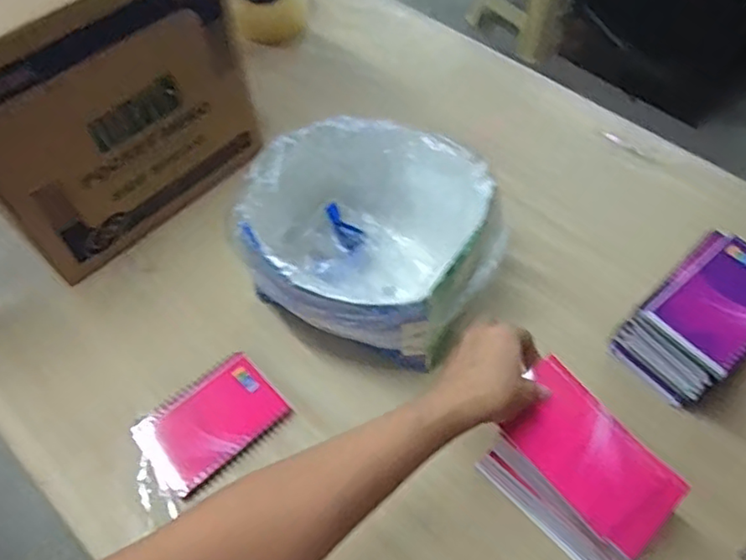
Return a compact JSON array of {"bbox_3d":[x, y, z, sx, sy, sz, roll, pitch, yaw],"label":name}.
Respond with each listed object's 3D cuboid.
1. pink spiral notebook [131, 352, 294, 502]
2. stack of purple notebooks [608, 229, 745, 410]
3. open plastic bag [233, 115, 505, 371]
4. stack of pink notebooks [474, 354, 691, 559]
[{"bbox_3d":[-0.159,0.140,0.595,0.131,0.017,0.092,-38,63,-22],"label":"pink spiral notebook"},{"bbox_3d":[0.324,0.041,0.590,0.137,0.113,0.097,-35,62,-21],"label":"stack of purple notebooks"},{"bbox_3d":[0.001,-0.036,0.630,0.259,0.146,0.231,11,57,8],"label":"open plastic bag"},{"bbox_3d":[0.171,0.167,0.522,0.089,0.100,0.143,-35,62,-21],"label":"stack of pink notebooks"}]

